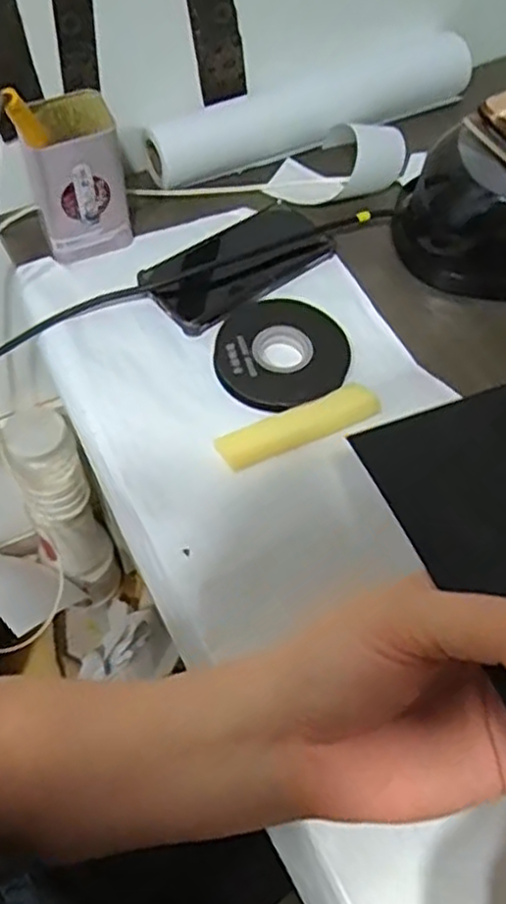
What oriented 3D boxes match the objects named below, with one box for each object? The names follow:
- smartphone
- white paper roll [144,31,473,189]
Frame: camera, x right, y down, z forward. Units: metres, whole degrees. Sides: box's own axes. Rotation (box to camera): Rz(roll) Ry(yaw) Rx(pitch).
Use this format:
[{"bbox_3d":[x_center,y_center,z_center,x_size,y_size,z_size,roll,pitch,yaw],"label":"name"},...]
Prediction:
[{"bbox_3d":[-0.014,-0.164,0.623,0.160,0.009,0.082,-35,66,-21],"label":"smartphone"},{"bbox_3d":[0.066,-0.346,0.717,0.361,0.040,0.053,-24,63,-16],"label":"white paper roll"}]

